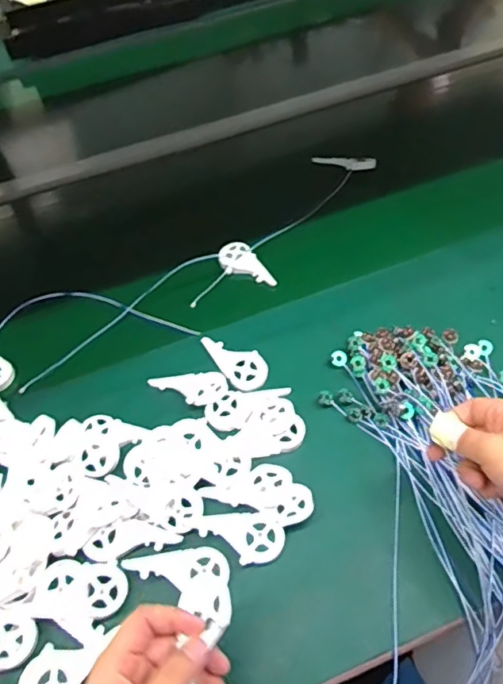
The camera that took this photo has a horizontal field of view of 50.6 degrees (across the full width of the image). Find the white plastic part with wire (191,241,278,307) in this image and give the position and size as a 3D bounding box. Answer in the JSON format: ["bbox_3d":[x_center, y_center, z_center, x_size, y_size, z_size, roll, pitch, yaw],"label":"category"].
[{"bbox_3d":[-0.032,-0.100,0.726,0.112,0.013,0.083,-13,55,-4],"label":"white plastic part with wire"}]

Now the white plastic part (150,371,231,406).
[{"bbox_3d":[-0.071,0.055,0.604,0.090,0.007,0.043,-7,51,3],"label":"white plastic part"}]

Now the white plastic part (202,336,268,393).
[{"bbox_3d":[-0.018,0.020,0.625,0.046,0.010,0.096,-32,59,-16],"label":"white plastic part"}]

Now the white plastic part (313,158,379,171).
[{"bbox_3d":[0.145,-0.280,0.831,0.099,0.015,0.023,12,57,13],"label":"white plastic part"}]

